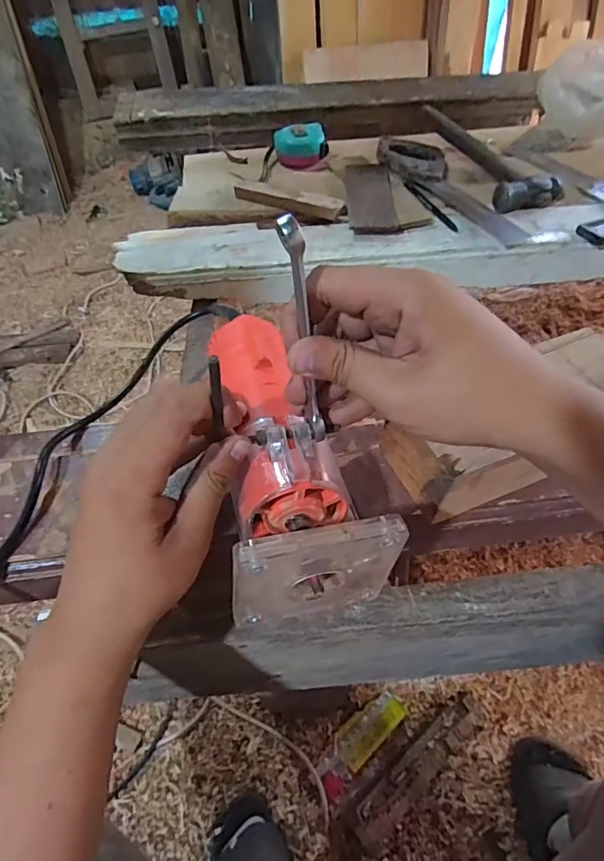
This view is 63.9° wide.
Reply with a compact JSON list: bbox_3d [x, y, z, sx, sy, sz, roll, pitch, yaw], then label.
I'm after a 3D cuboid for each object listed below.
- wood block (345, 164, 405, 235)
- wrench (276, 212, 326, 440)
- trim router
[{"bbox_3d":[0.092,-0.321,0.658,0.064,0.015,0.204,0,50,1],"label":"wood block"},{"bbox_3d":[0.002,-0.043,0.245,0.010,0.125,0.006,-24,41,-18],"label":"wrench"},{"bbox_3d":[-0.016,0.003,0.310,0.084,0.075,0.203,-13,58,-10],"label":"trim router"}]

